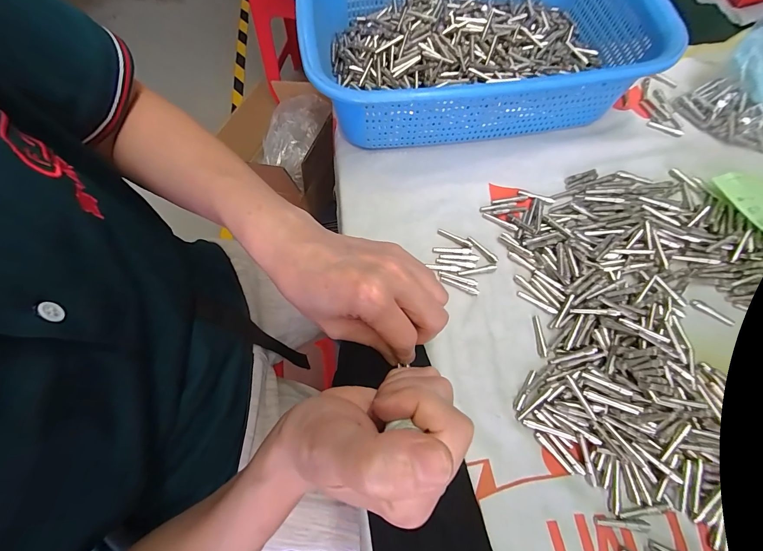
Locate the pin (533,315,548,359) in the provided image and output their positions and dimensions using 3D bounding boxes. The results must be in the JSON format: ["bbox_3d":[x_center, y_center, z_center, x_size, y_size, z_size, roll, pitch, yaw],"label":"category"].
[{"bbox_3d":[0.112,0.042,0.233,0.004,0.004,0.029,-2,68,-1],"label":"pin"}]

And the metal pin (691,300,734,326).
[{"bbox_3d":[0.237,0.027,0.237,0.031,0.004,0.006,29,71,11],"label":"metal pin"}]

